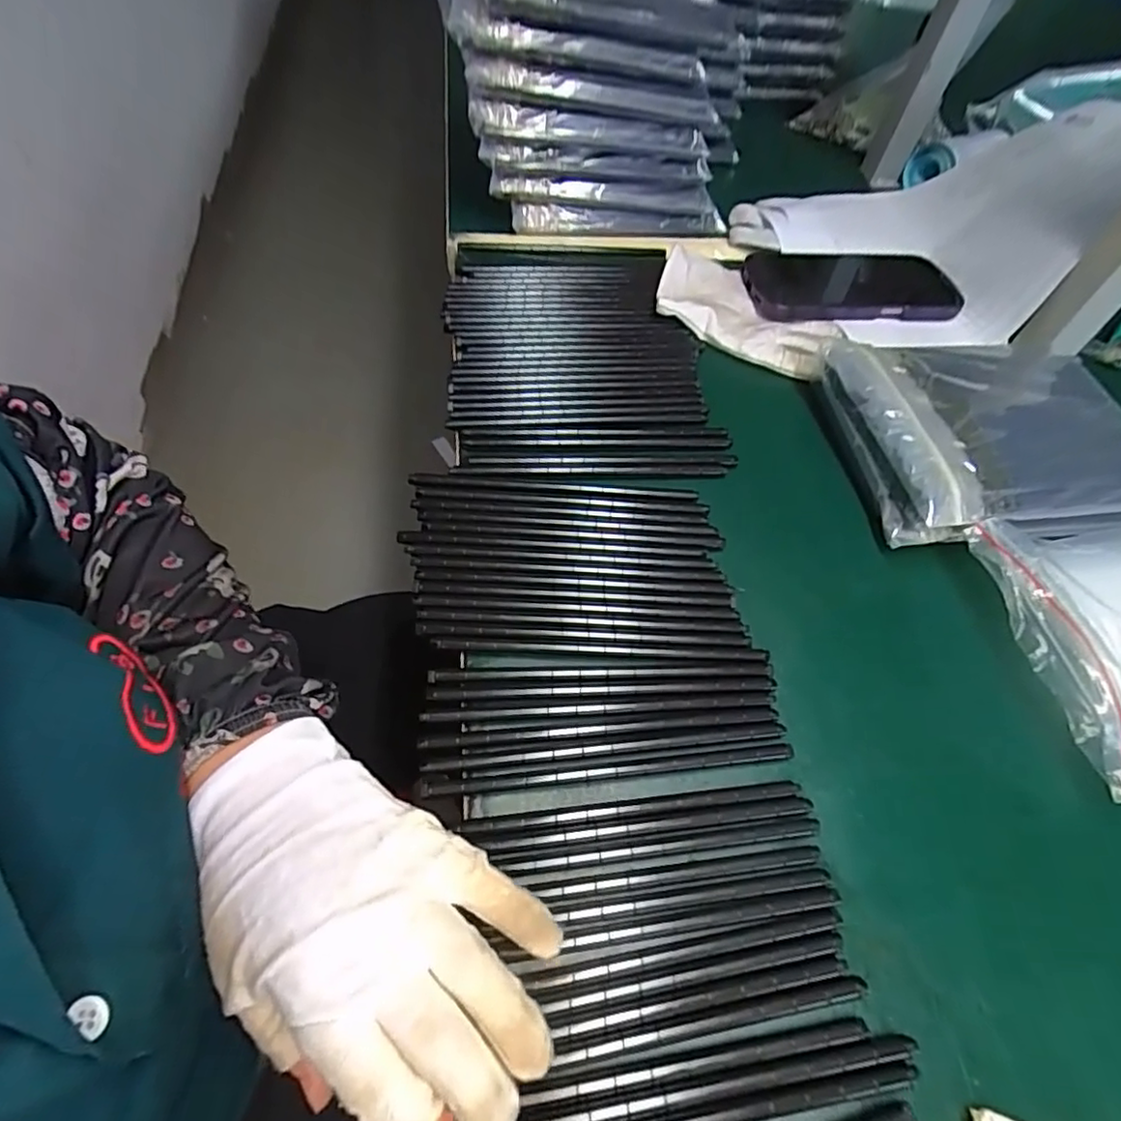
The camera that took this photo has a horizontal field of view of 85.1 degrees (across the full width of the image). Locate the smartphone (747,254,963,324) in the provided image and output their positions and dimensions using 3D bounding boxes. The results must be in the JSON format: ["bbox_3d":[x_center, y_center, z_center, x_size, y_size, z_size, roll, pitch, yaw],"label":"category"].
[{"bbox_3d":[0.232,-0.225,0.491,0.166,0.012,0.086,-4,58,-8],"label":"smartphone"}]

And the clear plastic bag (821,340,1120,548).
[{"bbox_3d":[0.279,-0.082,0.393,0.184,0.040,0.151,-6,58,-10],"label":"clear plastic bag"}]

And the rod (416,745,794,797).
[{"bbox_3d":[0.025,0.095,0.280,0.171,0.005,0.009,-4,58,-8],"label":"rod"}]

